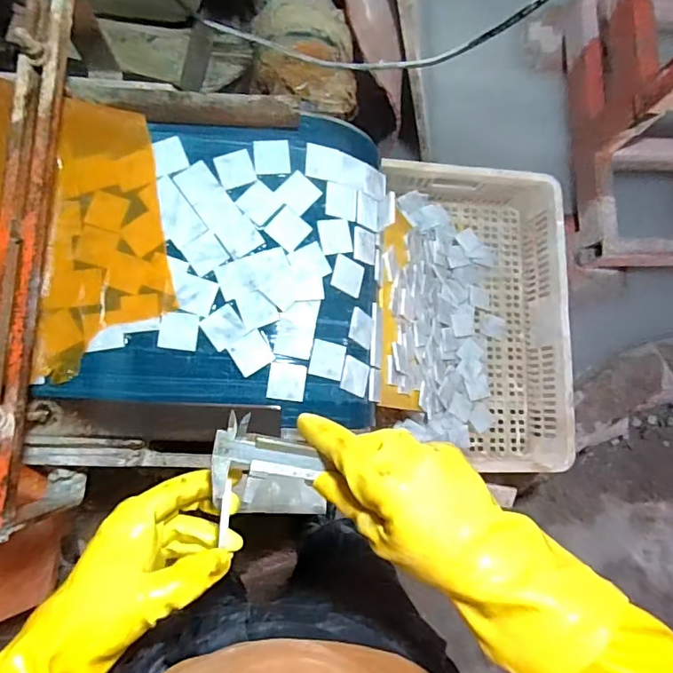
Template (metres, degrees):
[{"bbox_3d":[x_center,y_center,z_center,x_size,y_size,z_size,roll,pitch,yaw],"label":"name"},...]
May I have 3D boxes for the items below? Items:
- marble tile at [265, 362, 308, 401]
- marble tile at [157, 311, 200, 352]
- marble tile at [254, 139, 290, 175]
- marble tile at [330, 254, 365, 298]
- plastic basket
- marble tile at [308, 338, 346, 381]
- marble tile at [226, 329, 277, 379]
[{"bbox_3d":[-0.063,0.057,0.650,0.047,0.004,0.046,6,80,-3],"label":"marble tile"},{"bbox_3d":[-0.197,-0.007,0.640,0.046,0.005,0.046,8,80,-3],"label":"marble tile"},{"bbox_3d":[-0.084,-0.237,0.675,0.046,0.007,0.045,-6,81,-5],"label":"marble tile"},{"bbox_3d":[0.016,-0.083,0.698,0.048,0.004,0.047,20,79,-31],"label":"marble tile"},{"bbox_3d":[0.277,-0.034,0.995,0.331,0.164,0.559,-1,81,-4],"label":"plastic basket"},{"bbox_3d":[-0.012,0.031,0.673,0.047,0.004,0.047,16,78,-22],"label":"marble tile"},{"bbox_3d":[-0.109,0.022,0.650,0.046,0.004,0.045,-33,84,-8],"label":"marble tile"}]

